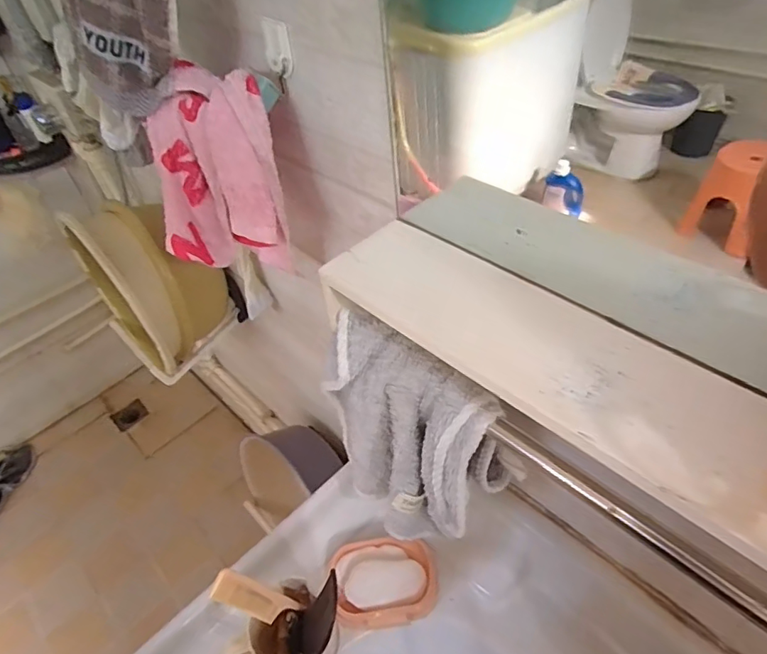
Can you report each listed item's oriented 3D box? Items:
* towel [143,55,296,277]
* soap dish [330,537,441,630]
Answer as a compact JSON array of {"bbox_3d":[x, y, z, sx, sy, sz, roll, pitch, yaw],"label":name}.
[{"bbox_3d":[-0.168,-0.144,0.532,0.138,0.195,0.090,1,46,9],"label":"towel"},{"bbox_3d":[0.004,0.291,0.596,0.116,0.025,0.092,-11,45,-4],"label":"soap dish"}]

